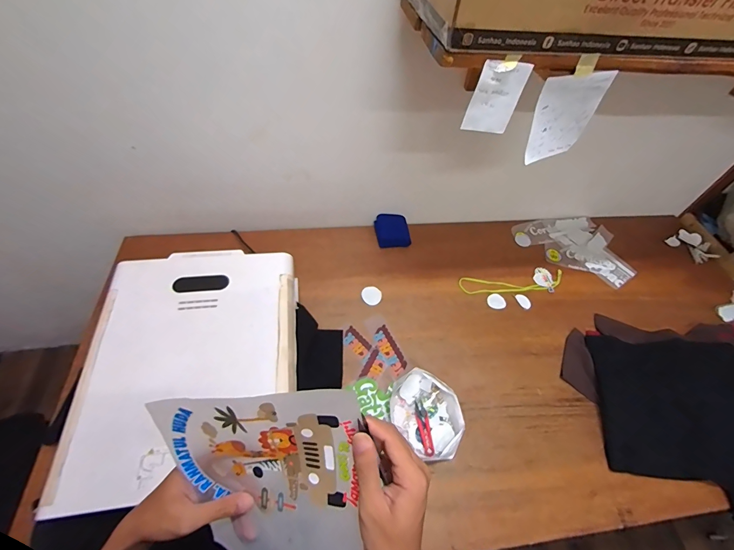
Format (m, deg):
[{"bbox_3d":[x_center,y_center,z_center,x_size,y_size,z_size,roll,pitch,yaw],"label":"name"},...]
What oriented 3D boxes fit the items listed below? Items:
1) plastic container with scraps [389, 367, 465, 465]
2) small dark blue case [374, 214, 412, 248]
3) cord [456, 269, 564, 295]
[{"bbox_3d":[0.139,0.331,0.805,0.165,0.041,0.196,-32,63,-24],"label":"plastic container with scraps"},{"bbox_3d":[0.087,-0.148,1.144,0.112,0.044,0.114,-7,56,-9],"label":"small dark blue case"},{"bbox_3d":[0.466,0.025,1.077,0.349,0.005,0.068,-4,55,-7],"label":"cord"}]

